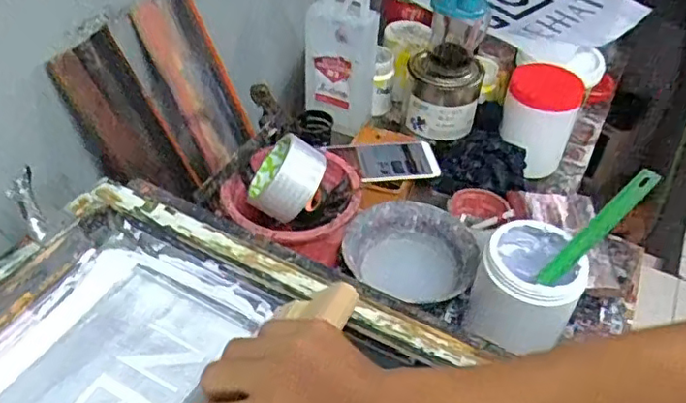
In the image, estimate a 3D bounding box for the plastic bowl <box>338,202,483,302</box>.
[{"bbox_3d":[0.080,0.063,0.725,0.156,0.042,0.137,13,44,9],"label":"plastic bowl"}]

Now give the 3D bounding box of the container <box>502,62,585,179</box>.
[{"bbox_3d":[0.283,-0.121,0.883,0.100,0.124,0.101,18,45,15],"label":"container"}]

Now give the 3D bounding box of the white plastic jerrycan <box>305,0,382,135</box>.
[{"bbox_3d":[-0.003,-0.210,0.922,0.108,0.219,0.069,3,43,-1],"label":"white plastic jerrycan"}]

